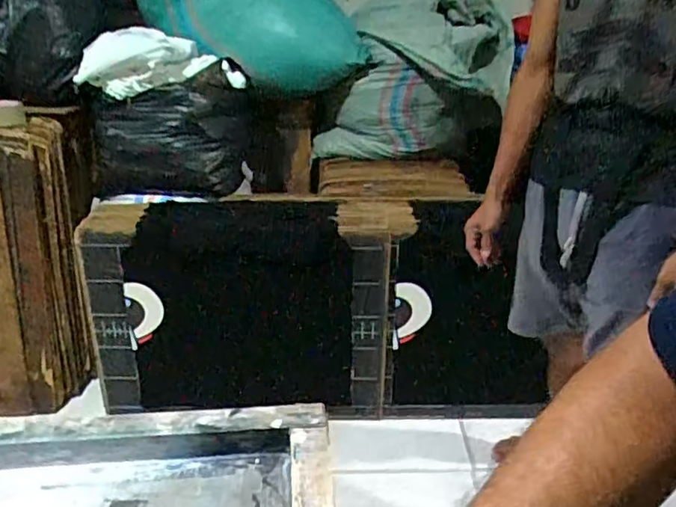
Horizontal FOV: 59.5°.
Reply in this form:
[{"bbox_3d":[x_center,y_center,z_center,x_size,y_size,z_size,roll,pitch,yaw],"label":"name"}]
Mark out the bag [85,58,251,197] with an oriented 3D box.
[{"bbox_3d":[-0.460,-0.328,1.670,0.458,0.329,0.235,-7,27,-16],"label":"bag"}]

